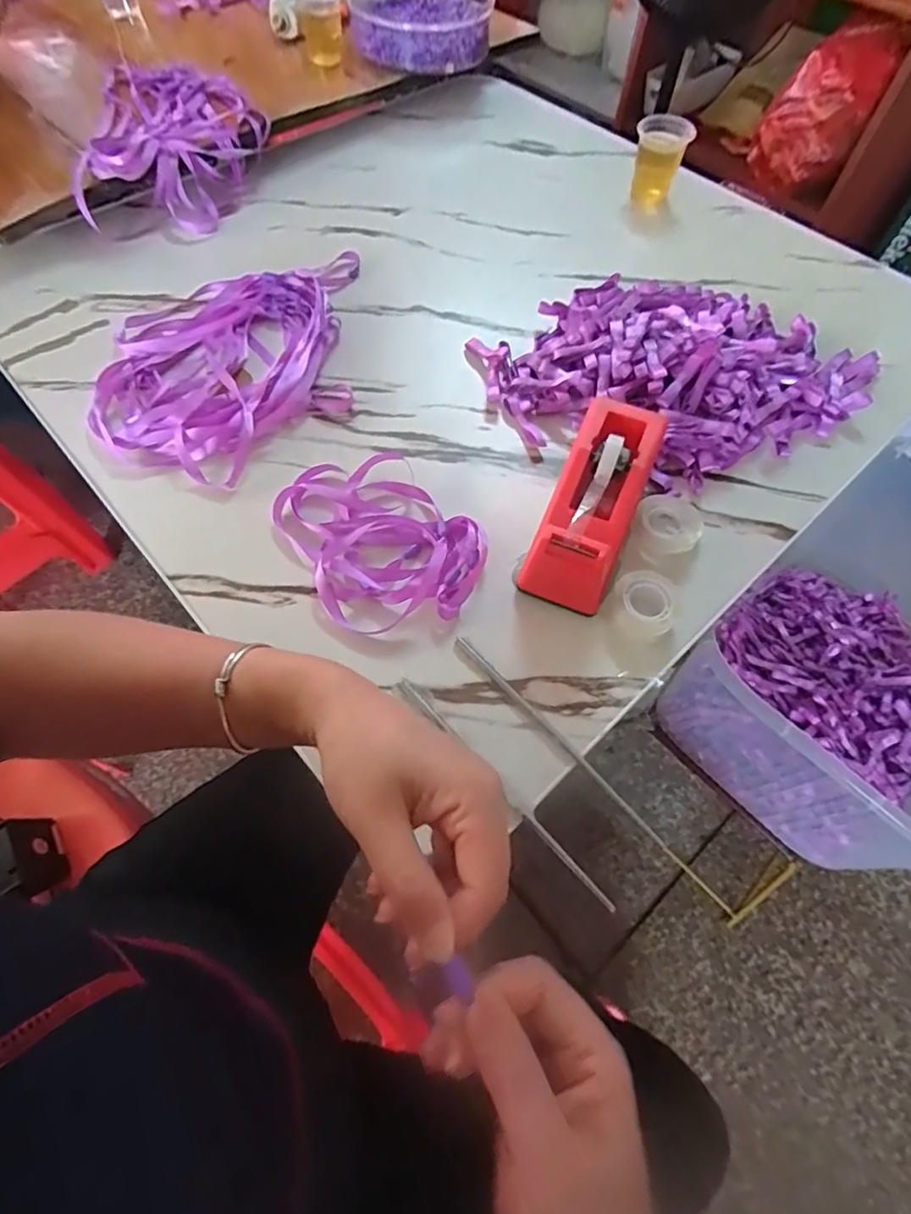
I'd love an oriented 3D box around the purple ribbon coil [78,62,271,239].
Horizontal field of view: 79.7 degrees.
[{"bbox_3d":[-0.322,-0.551,0.647,0.191,0.065,0.277,-7,62,-6],"label":"purple ribbon coil"}]

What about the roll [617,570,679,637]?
[{"bbox_3d":[0.136,-0.002,0.388,0.041,0.017,0.045,0,62,0],"label":"roll"}]

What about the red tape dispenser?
[{"bbox_3d":[0.099,-0.074,0.399,0.061,0.069,0.158,22,64,12],"label":"red tape dispenser"}]

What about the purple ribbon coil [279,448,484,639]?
[{"bbox_3d":[-0.060,-0.054,0.416,0.122,0.020,0.167,-37,67,-18],"label":"purple ribbon coil"}]

